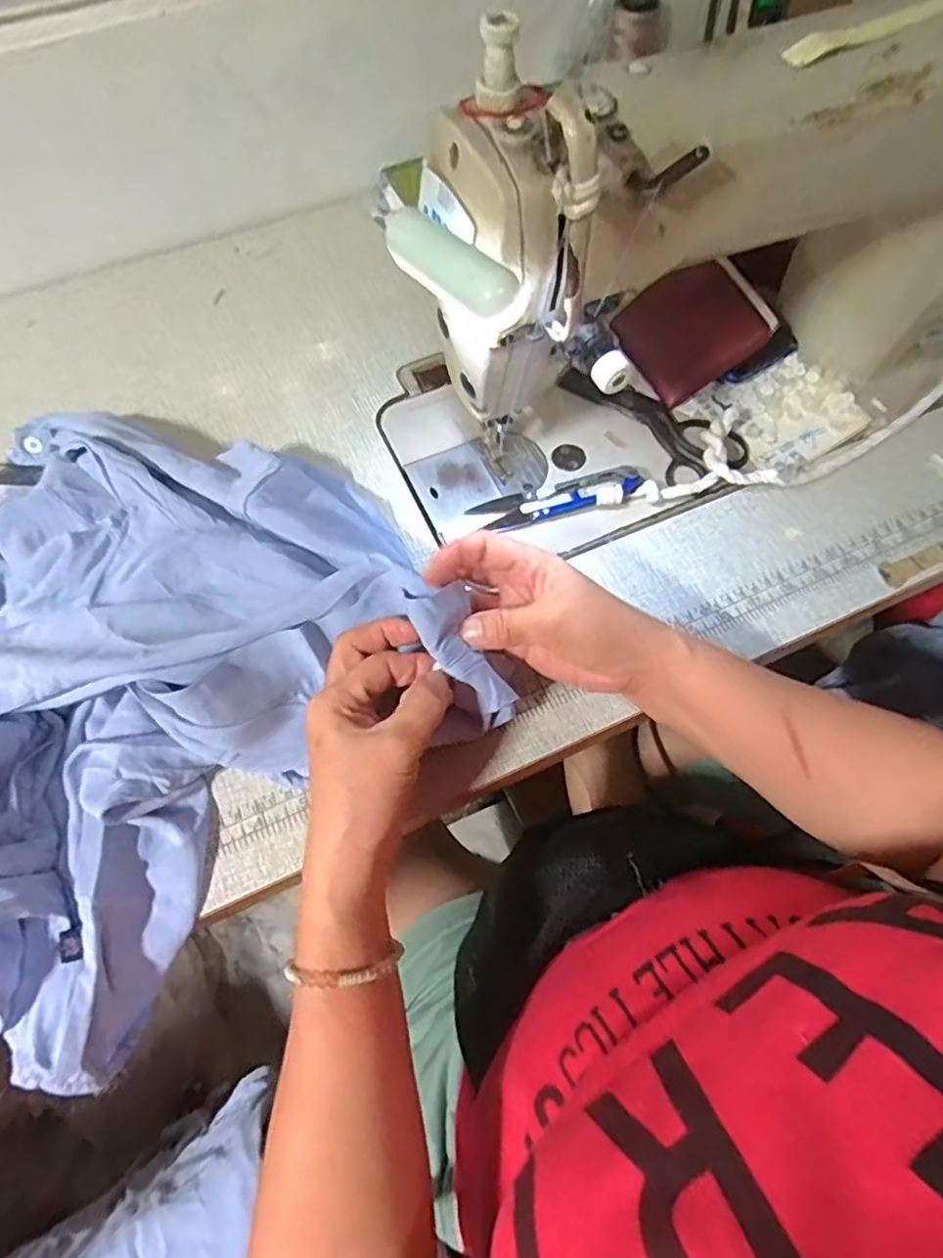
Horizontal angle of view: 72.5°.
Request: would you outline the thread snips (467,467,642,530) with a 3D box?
[{"bbox_3d":[0.059,-0.093,0.449,0.115,0.015,0.031,-12,66,-5],"label":"thread snips"}]

